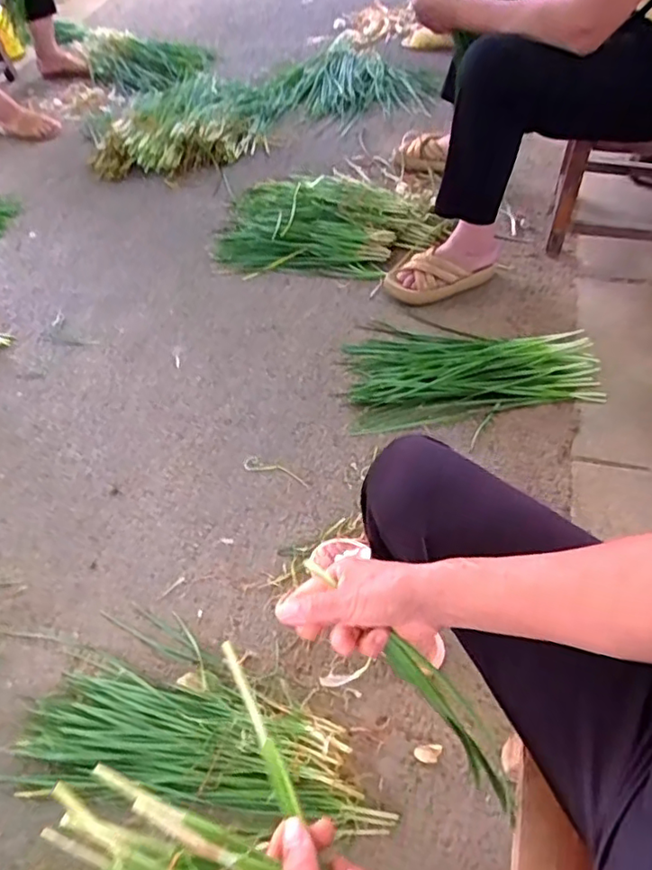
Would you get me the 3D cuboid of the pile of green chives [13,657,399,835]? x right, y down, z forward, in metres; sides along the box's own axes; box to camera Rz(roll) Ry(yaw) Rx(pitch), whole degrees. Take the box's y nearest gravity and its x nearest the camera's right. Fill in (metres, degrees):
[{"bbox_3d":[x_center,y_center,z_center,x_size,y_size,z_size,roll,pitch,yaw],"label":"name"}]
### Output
[{"bbox_3d":[-0.162,0.399,0.745,0.480,0.050,0.172,10,54,12],"label":"pile of green chives"}]

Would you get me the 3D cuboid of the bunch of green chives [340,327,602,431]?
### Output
[{"bbox_3d":[0.271,-0.139,1.113,0.477,0.040,0.271,-5,53,0],"label":"bunch of green chives"}]

